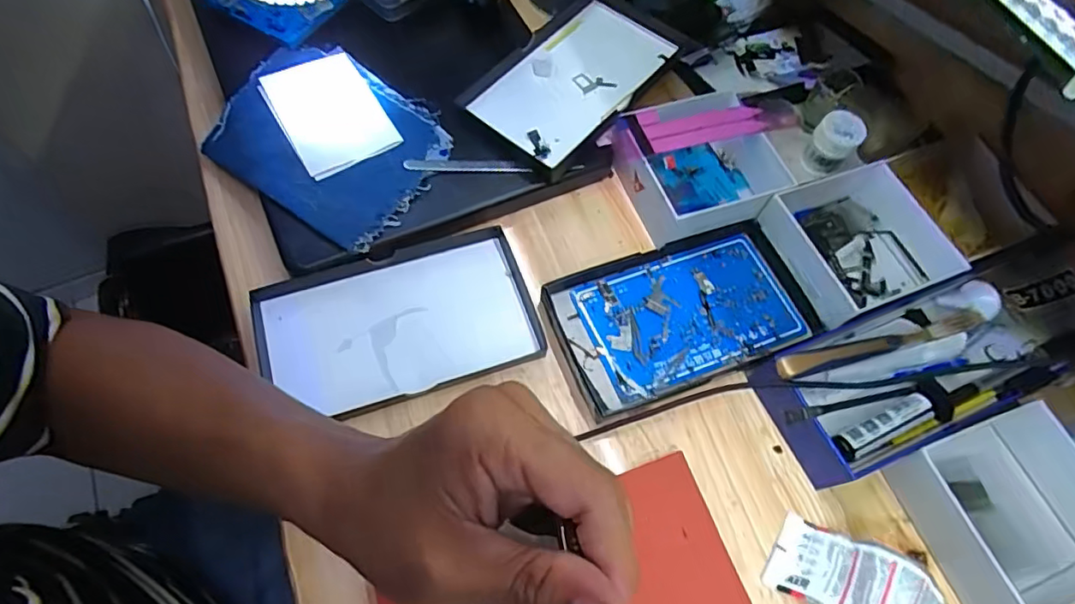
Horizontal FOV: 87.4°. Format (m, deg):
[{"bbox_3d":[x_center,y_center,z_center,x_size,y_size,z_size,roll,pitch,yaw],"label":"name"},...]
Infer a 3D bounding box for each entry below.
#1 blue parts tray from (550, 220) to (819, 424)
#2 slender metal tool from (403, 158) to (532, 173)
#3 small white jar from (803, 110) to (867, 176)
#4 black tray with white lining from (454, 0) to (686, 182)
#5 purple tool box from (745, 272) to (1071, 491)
[{"bbox_3d":[0.106,0.004,0.391,0.187,0.014,0.101,-21,66,-12],"label":"blue parts tray"},{"bbox_3d":[-0.052,-0.101,0.415,0.089,0.007,0.012,0,64,-2],"label":"slender metal tool"},{"bbox_3d":[0.236,-0.125,0.452,0.033,0.046,0.034,1,64,-1],"label":"small white jar"},{"bbox_3d":[0.029,-0.179,0.444,0.100,0.025,0.161,39,69,16],"label":"black tray with white lining"},{"bbox_3d":[0.253,0.039,0.360,0.228,0.043,0.084,-20,66,-11],"label":"purple tool box"}]

